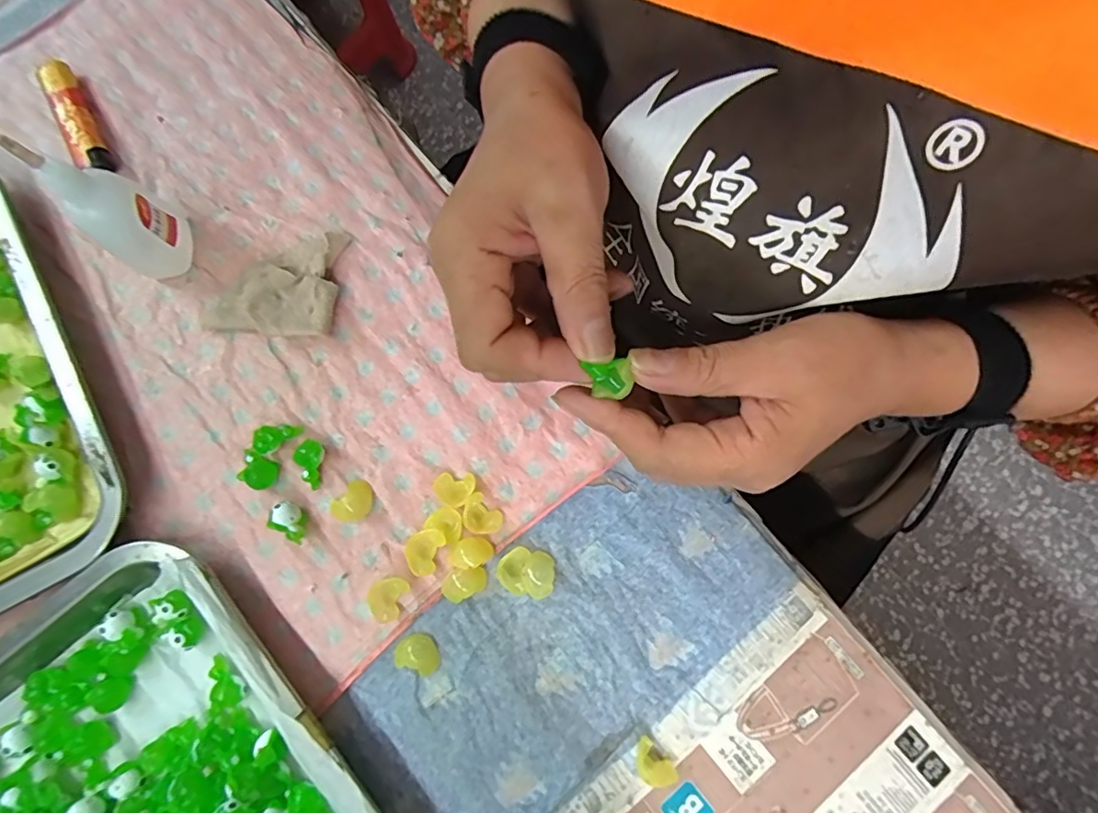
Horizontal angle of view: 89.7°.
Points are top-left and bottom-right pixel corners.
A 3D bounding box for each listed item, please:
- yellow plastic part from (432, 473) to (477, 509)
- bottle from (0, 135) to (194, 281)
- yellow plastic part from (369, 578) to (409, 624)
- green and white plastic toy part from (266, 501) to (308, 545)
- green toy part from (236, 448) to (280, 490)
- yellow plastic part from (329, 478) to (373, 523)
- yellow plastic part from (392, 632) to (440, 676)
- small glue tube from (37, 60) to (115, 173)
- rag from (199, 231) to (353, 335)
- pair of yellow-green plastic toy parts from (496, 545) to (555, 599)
[{"bbox_3d":[-0.051,0.045,0.298,0.023,0.012,0.018,6,78,1],"label":"yellow plastic part"},{"bbox_3d":[-0.228,-0.106,0.279,0.042,0.102,0.039,39,80,8],"label":"bottle"},{"bbox_3d":[-0.084,0.099,0.287,0.017,0.009,0.024,22,79,5],"label":"yellow plastic part"},{"bbox_3d":[-0.137,0.062,0.294,0.021,0.015,0.015,32,80,6],"label":"green and white plastic toy part"},{"bbox_3d":[-0.160,0.035,0.302,0.022,0.011,0.016,32,80,6],"label":"green toy part"},{"bbox_3d":[-0.107,0.052,0.299,0.018,0.009,0.024,33,80,7],"label":"yellow plastic part"},{"bbox_3d":[-0.068,0.127,0.284,0.023,0.008,0.018,11,78,2],"label":"yellow plastic part"},{"bbox_3d":[-0.281,-0.172,0.328,0.019,0.016,0.071,-25,80,-6],"label":"small glue tube"},{"bbox_3d":[-0.160,-0.074,0.319,0.073,0.018,0.064,5,78,1],"label":"rag"},{"bbox_3d":[-0.012,0.086,0.288,0.029,0.013,0.023,12,79,1],"label":"pair of yellow-green plastic toy parts"}]

